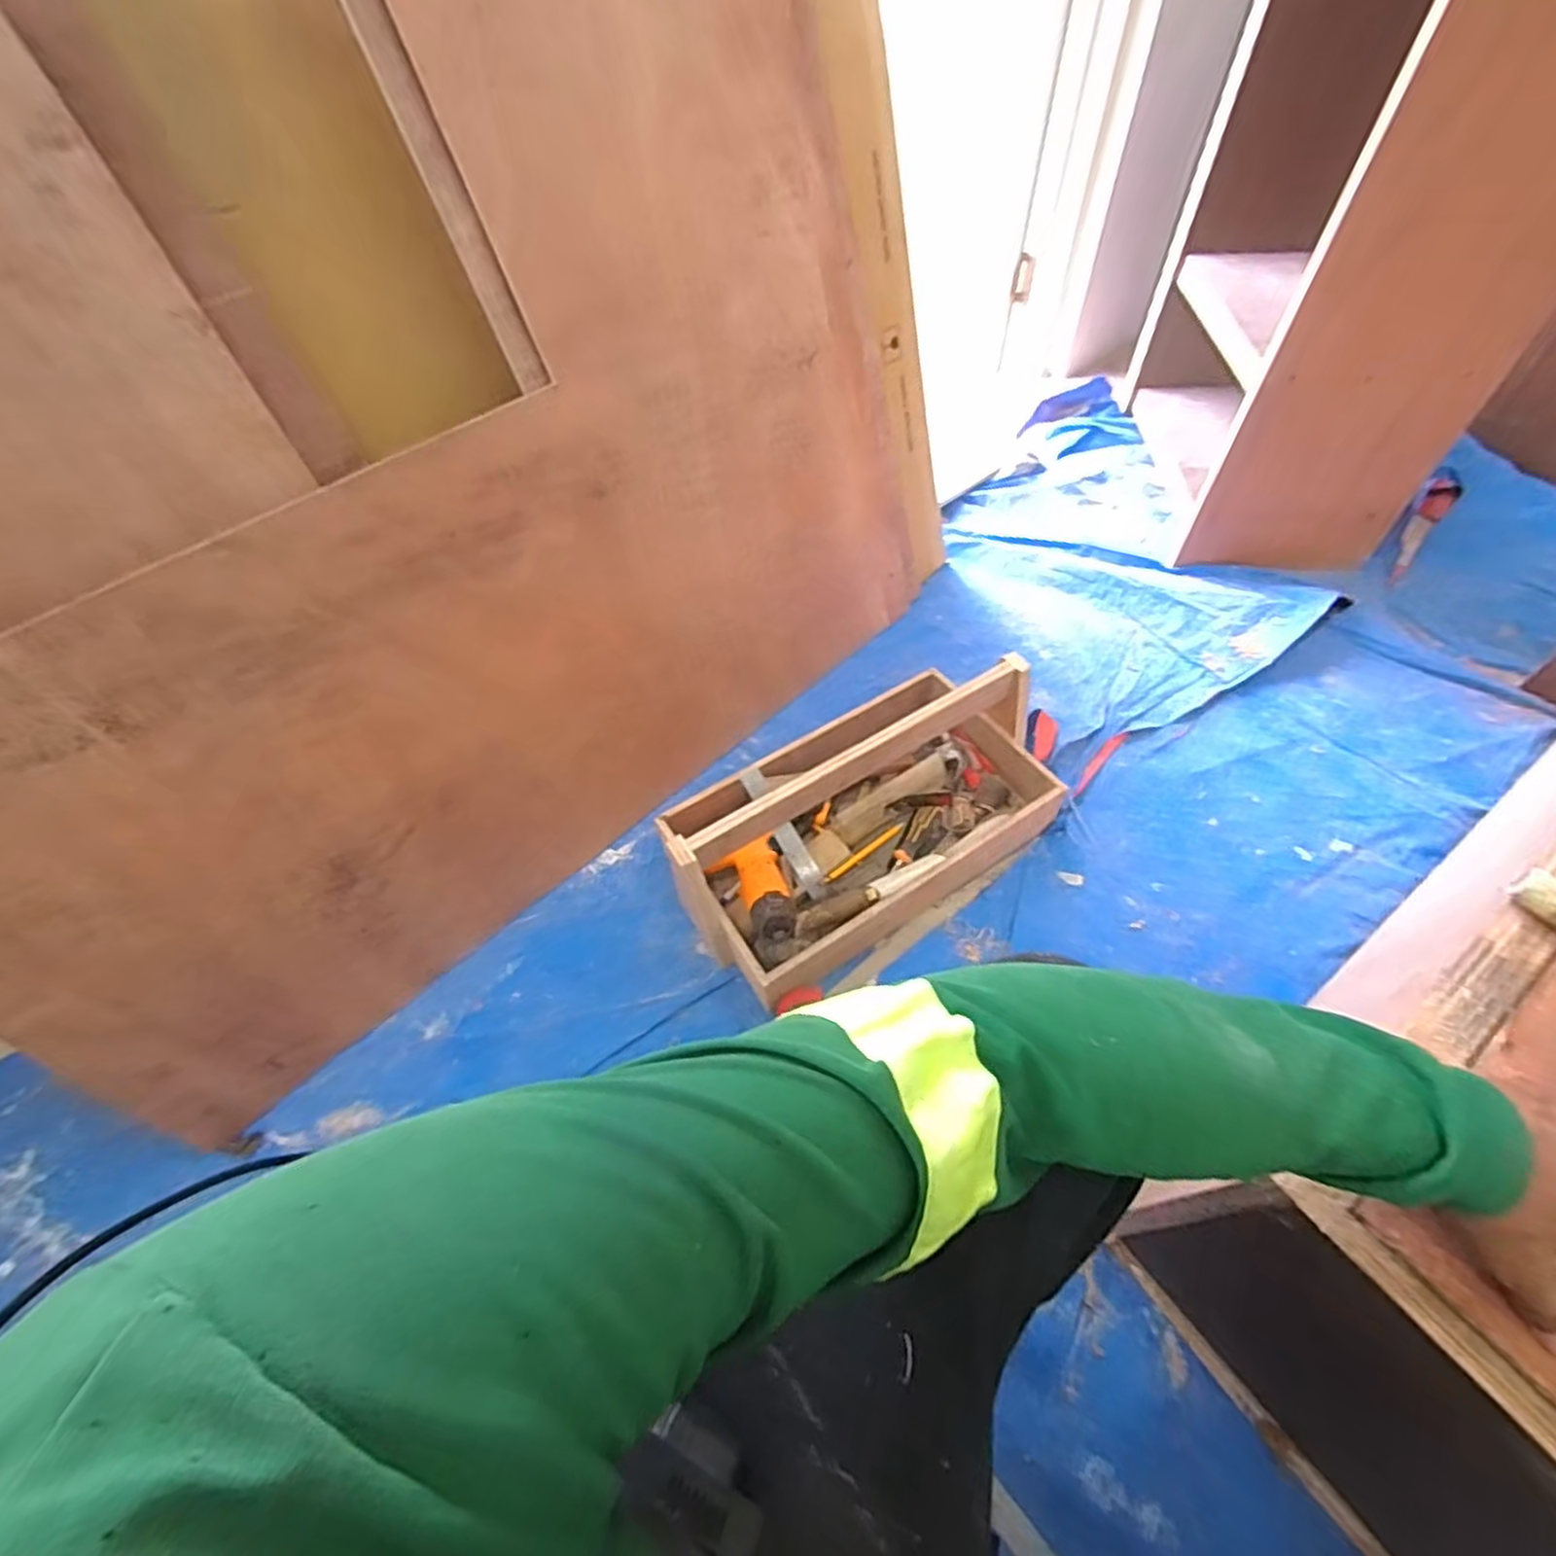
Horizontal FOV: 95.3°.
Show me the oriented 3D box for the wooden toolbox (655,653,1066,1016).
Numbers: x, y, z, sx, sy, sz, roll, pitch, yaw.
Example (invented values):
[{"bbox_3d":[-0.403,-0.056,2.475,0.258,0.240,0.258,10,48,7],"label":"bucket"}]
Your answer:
[{"bbox_3d":[0.106,0.030,0.907,0.481,0.193,0.274,-31,58,-18],"label":"wooden toolbox"}]

